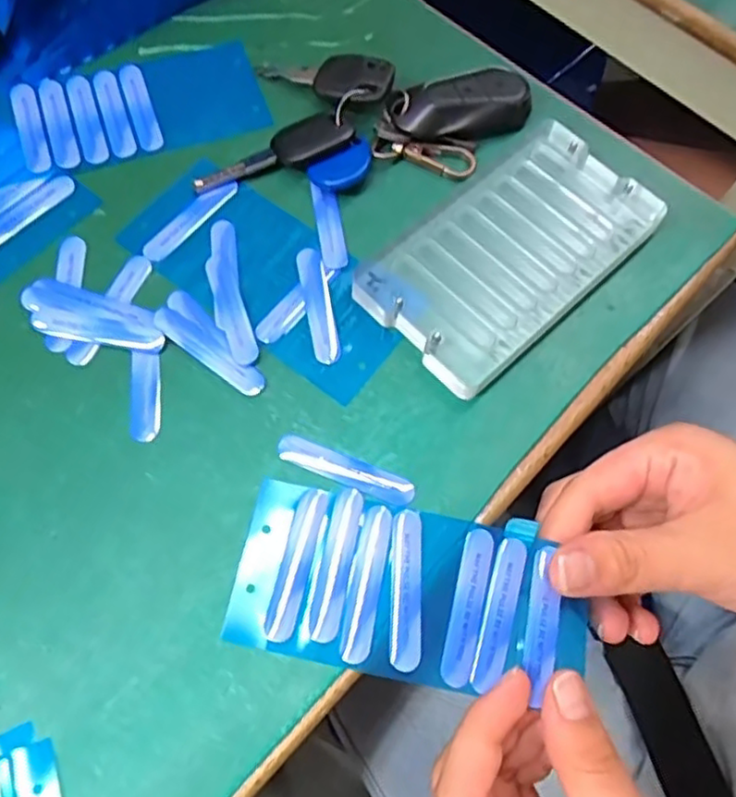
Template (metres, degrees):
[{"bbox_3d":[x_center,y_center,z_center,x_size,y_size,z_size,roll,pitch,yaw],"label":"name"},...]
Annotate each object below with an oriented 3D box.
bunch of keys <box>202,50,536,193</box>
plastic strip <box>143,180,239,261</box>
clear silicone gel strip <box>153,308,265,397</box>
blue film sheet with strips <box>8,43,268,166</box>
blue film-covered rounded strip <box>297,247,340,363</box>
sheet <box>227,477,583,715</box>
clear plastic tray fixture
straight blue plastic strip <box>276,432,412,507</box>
[{"bbox_3d":[0.002,-0.119,0.284,0.129,0.017,0.069,7,67,0],"label":"bunch of keys"},{"bbox_3d":[-0.074,-0.075,0.270,0.011,0.004,0.049,38,71,12],"label":"plastic strip"},{"bbox_3d":[-0.061,-0.018,0.246,0.050,0.004,0.010,34,70,11],"label":"clear silicone gel strip"},{"bbox_3d":[-0.101,-0.132,0.293,0.105,0.004,0.055,-15,68,-11],"label":"blue film sheet with strips"},{"bbox_3d":[-0.020,-0.037,0.257,0.010,0.004,0.051,-10,68,-7],"label":"blue film-covered rounded strip"},{"bbox_3d":[0.015,0.063,0.219,0.114,0.005,0.054,12,67,0],"label":"sheet"},{"bbox_3d":[0.058,-0.060,0.264,0.122,0.013,0.068,-40,75,-17],"label":"clear plastic tray fixture"},{"bbox_3d":[-0.008,0.026,0.235,0.051,0.005,0.010,21,68,6],"label":"straight blue plastic strip"}]

